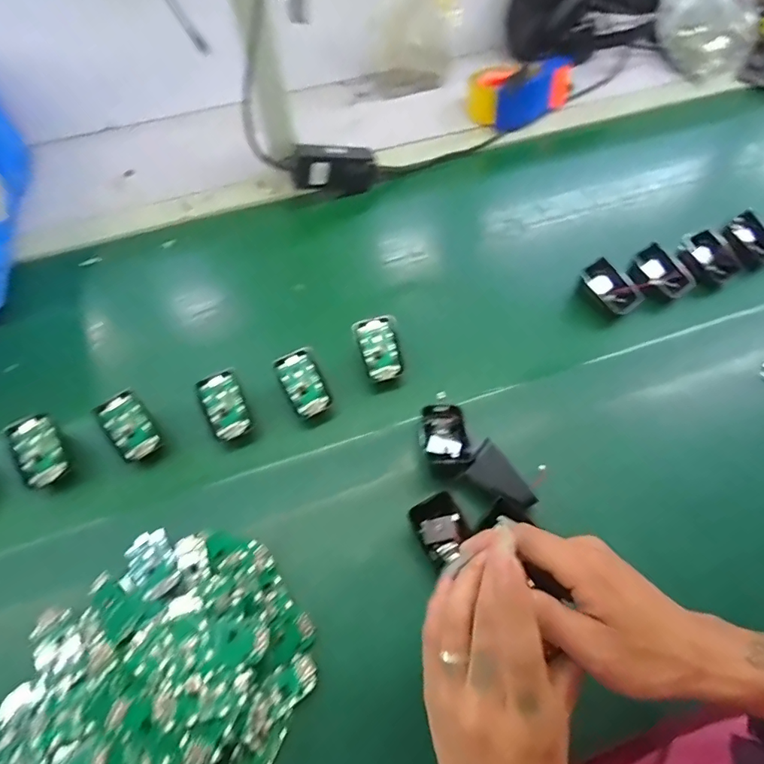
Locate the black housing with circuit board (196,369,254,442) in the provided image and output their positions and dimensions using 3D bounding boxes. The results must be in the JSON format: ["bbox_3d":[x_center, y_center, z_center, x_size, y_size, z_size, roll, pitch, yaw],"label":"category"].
[{"bbox_3d":[-0.158,0.023,0.465,0.040,0.018,0.069,-24,62,-14],"label":"black housing with circuit board"}]

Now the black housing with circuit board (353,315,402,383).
[{"bbox_3d":[-0.002,-0.035,0.499,0.043,0.018,0.070,-12,75,-3],"label":"black housing with circuit board"}]

